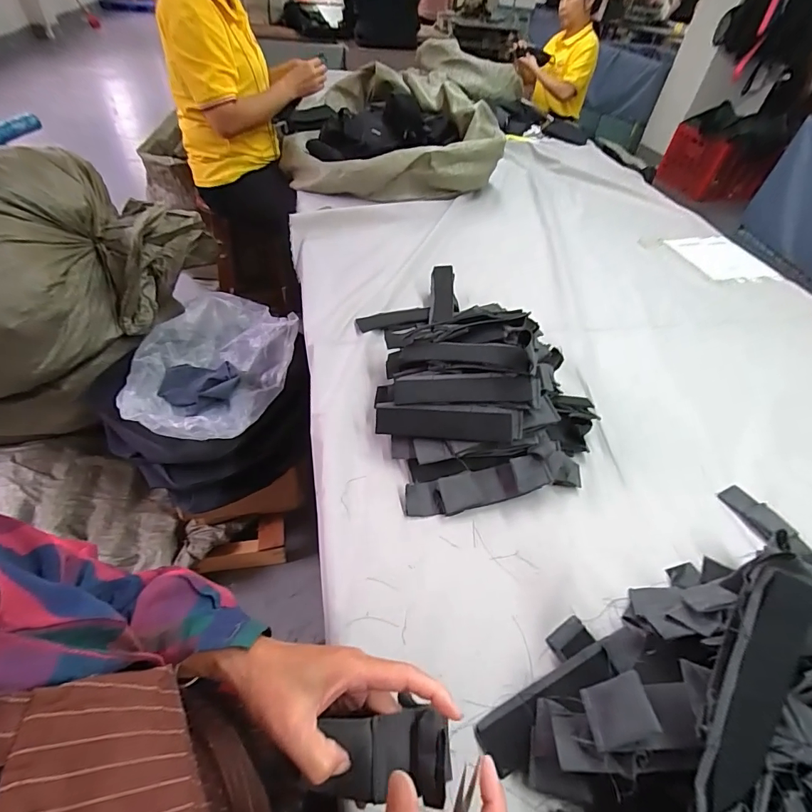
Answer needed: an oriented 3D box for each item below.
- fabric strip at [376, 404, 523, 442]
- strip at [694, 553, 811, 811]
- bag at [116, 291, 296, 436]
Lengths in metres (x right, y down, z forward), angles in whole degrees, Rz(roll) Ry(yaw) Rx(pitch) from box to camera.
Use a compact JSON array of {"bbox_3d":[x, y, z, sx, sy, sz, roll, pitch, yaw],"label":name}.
[{"bbox_3d":[0.055,0.023,0.578,0.195,0.013,0.043,2,89,13],"label":"fabric strip"},{"bbox_3d":[0.258,0.204,0.313,0.056,0.028,0.183,24,81,14],"label":"strip"},{"bbox_3d":[-0.459,-0.098,0.999,0.322,0.100,0.401,16,48,8],"label":"bag"}]

